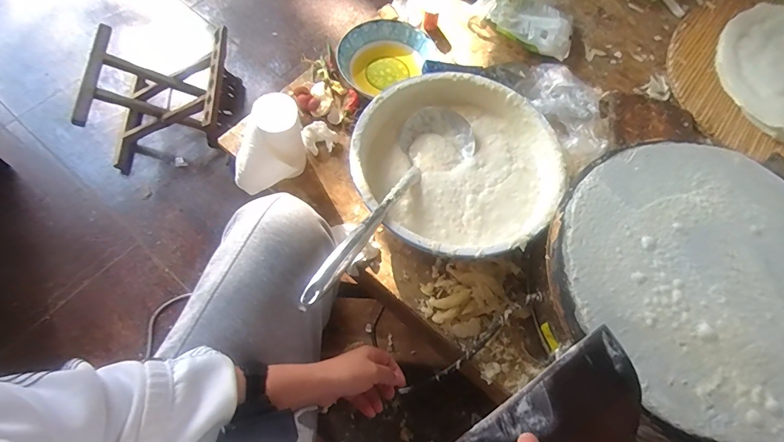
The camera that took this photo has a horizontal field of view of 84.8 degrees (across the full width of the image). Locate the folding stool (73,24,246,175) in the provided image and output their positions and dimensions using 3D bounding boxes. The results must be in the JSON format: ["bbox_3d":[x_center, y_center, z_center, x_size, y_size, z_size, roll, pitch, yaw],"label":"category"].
[{"bbox_3d":[-0.599,-0.325,1.148,0.332,0.240,0.313,-1,66,-4],"label":"folding stool"}]

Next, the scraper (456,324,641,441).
[{"bbox_3d":[0.126,0.169,0.341,0.171,0.008,0.075,-47,66,17],"label":"scraper"}]

